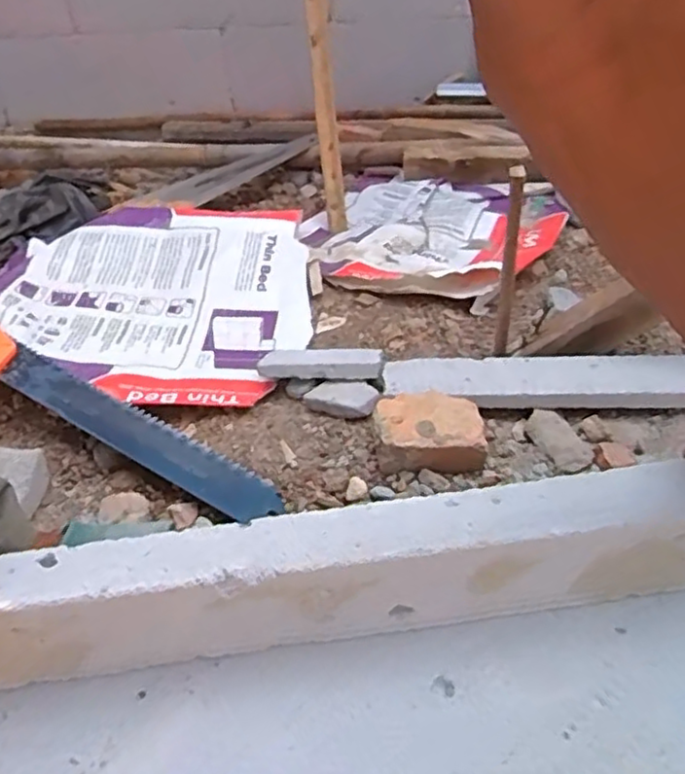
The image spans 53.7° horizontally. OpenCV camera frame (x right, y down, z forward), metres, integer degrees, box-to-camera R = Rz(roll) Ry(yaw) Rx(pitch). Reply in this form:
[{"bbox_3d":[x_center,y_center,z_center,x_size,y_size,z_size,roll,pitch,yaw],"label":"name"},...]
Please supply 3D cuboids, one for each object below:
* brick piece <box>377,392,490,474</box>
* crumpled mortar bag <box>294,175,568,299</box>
[{"bbox_3d":[0.087,0.044,0.689,0.107,0.043,0.085,-7,37,-2],"label":"brick piece"},{"bbox_3d":[0.125,-0.264,1.096,0.415,0.073,0.385,13,41,23],"label":"crumpled mortar bag"}]

